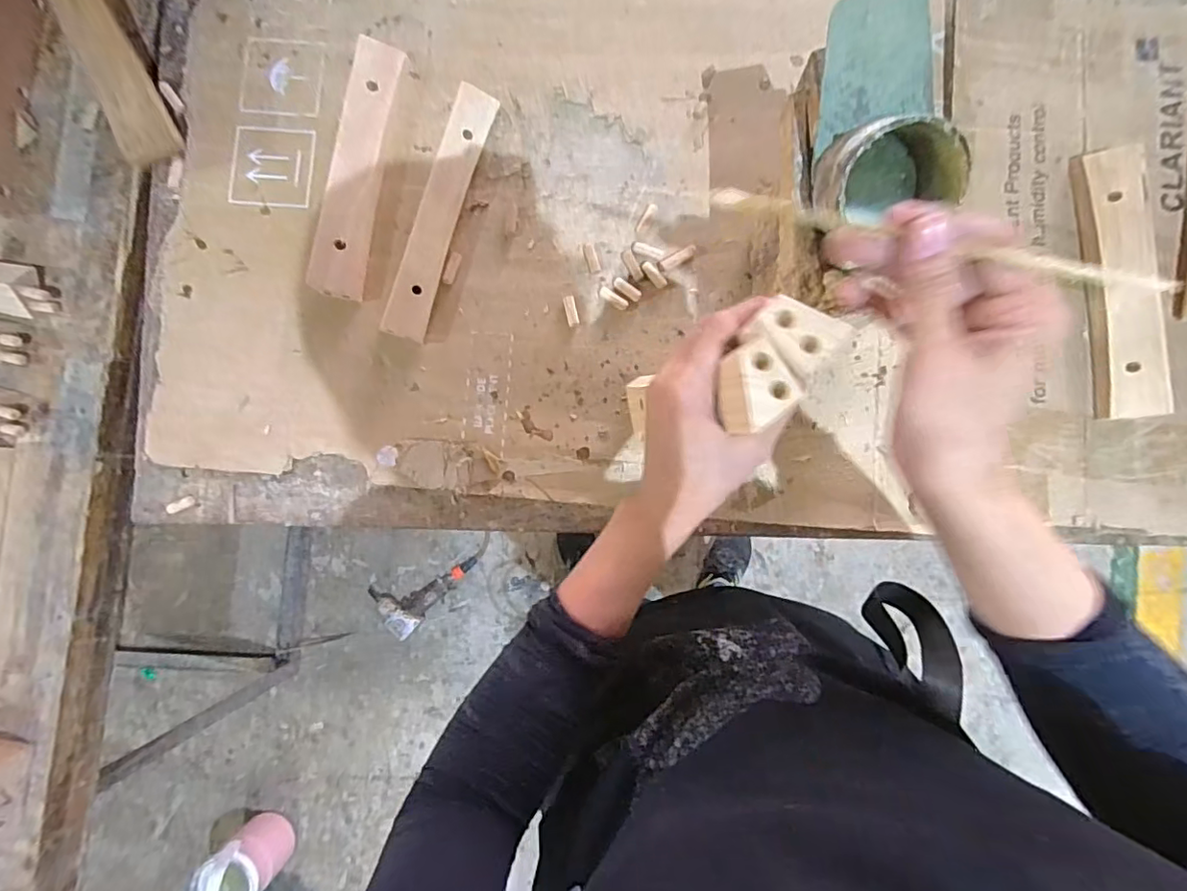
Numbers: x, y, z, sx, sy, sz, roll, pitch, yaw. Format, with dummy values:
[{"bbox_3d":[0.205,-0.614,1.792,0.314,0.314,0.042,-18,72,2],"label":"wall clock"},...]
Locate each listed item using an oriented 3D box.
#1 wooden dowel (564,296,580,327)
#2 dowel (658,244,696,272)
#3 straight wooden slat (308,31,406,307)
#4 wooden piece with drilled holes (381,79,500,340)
[{"bbox_3d":[-0.021,-0.131,0.552,0.011,0.006,0.029,-13,86,1],"label":"wooden dowel"},{"bbox_3d":[0.083,-0.184,0.556,0.040,0.007,0.012,-28,86,0],"label":"dowel"},{"bbox_3d":[-0.230,-0.270,0.553,0.041,0.034,0.248,10,87,2],"label":"straight wooden slat"},{"bbox_3d":[-0.148,-0.226,0.544,0.038,0.029,0.246,16,87,2],"label":"wooden piece with drilled holes"}]

